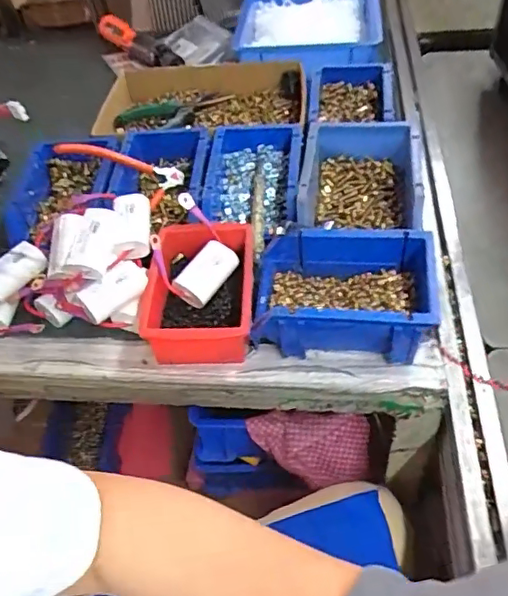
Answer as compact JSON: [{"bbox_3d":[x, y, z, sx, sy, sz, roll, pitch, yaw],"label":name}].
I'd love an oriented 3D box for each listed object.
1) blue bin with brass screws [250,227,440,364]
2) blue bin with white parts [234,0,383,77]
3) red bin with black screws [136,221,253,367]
[{"bbox_3d":[0.078,-0.003,0.514,0.158,0.076,0.104,3,50,10],"label":"blue bin with brass screws"},{"bbox_3d":[0.086,-0.415,0.899,0.221,0.092,0.325,-1,49,6],"label":"blue bin with white parts"},{"bbox_3d":[-0.057,-0.006,0.553,0.107,0.059,0.147,-3,49,4],"label":"red bin with black screws"}]

